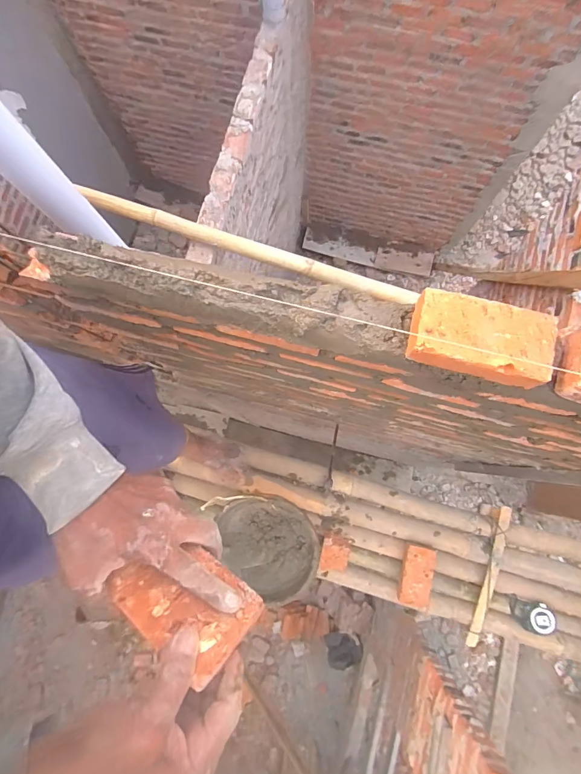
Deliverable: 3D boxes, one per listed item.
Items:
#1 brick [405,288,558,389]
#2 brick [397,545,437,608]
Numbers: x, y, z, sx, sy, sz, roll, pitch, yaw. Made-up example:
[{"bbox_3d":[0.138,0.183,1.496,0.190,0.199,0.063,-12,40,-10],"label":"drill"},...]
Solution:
[{"bbox_3d":[0.217,-0.059,0.462,0.158,0.038,0.083,15,81,4],"label":"brick"},{"bbox_3d":[0.356,0.532,1.112,0.086,0.043,0.162,14,81,4],"label":"brick"}]

